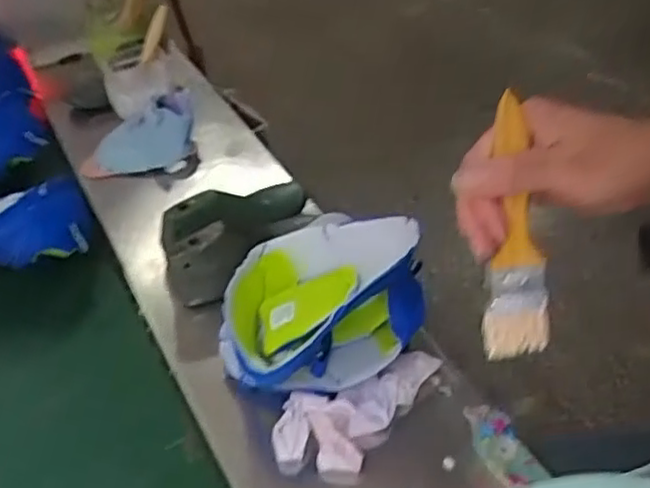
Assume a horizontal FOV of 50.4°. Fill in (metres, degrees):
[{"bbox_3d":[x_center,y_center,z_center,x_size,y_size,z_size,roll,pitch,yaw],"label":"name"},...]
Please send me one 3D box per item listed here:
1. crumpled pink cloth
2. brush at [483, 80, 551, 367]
[{"bbox_3d":[0.026,0.146,0.638,0.082,0.033,0.160,28,50,27],"label":"crumpled pink cloth"},{"bbox_3d":[0.109,-0.007,0.393,0.034,0.151,0.017,-6,17,-3],"label":"brush"}]

